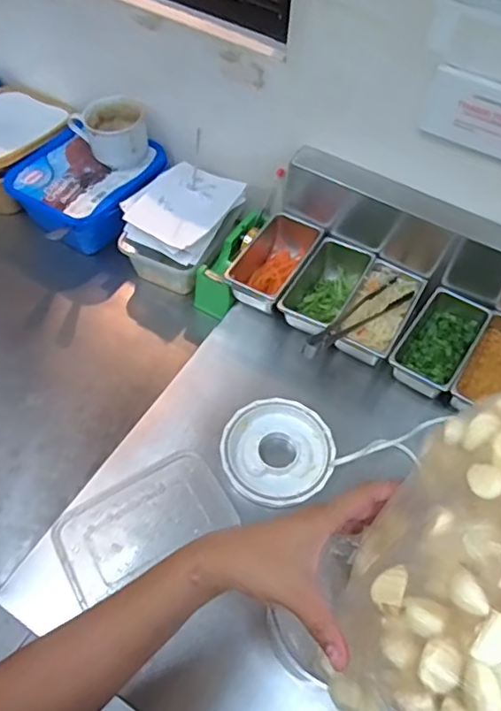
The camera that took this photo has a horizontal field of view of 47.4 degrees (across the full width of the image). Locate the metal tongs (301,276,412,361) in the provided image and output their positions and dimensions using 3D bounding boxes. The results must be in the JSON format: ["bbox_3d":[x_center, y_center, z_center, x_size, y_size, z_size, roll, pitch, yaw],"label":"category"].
[{"bbox_3d":[0.126,-0.049,0.673,0.183,0.029,0.036,-35,64,-22],"label":"metal tongs"}]

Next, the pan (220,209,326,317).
[{"bbox_3d":[0.030,-0.119,0.761,0.085,0.066,0.149,26,59,14],"label":"pan"}]

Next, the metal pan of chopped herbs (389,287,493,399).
[{"bbox_3d":[0.228,-0.012,0.699,0.074,0.053,0.140,32,61,17],"label":"metal pan of chopped herbs"}]

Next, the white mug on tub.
[{"bbox_3d":[-0.203,-0.319,0.829,0.110,0.069,0.078,-8,57,-8],"label":"white mug on tub"}]

